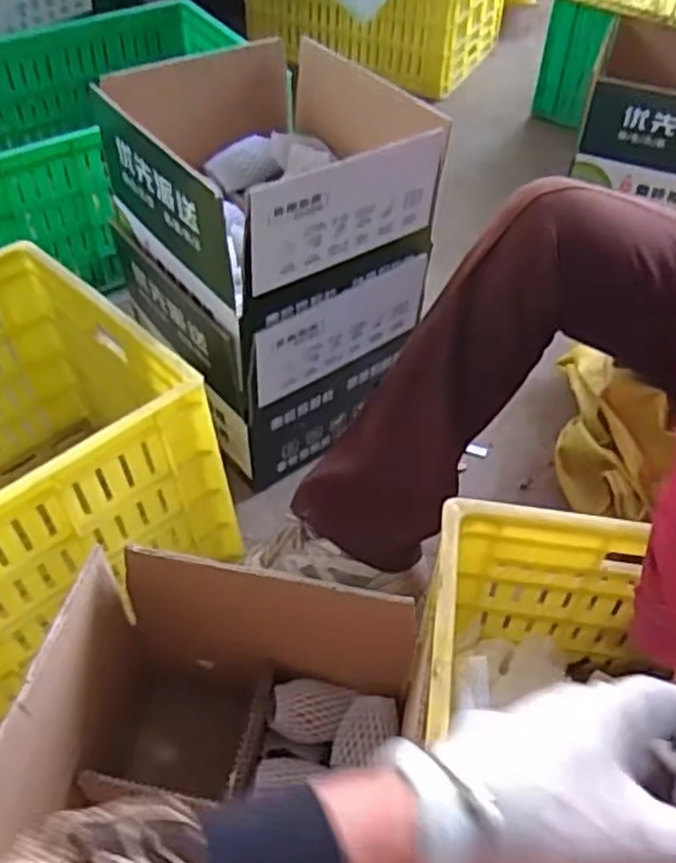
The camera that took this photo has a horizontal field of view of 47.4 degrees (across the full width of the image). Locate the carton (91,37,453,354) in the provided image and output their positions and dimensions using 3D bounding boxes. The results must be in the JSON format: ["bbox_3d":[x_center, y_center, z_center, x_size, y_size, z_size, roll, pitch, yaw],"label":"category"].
[{"bbox_3d":[-0.069,-0.288,0.827,0.288,0.131,0.290,-30,56,-24],"label":"carton"}]

